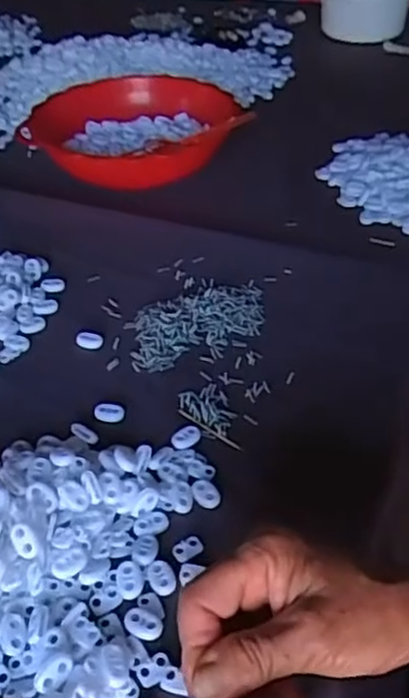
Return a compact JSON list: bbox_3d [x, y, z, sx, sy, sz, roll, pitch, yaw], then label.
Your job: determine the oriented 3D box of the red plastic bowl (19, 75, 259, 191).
[{"bbox_3d":[-0.078,-0.246,0.784,0.234,0.076,0.184,6,42,8],"label":"red plastic bowl"}]

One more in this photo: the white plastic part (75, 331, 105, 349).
[{"bbox_3d":[-0.096,-0.007,0.567,0.022,0.008,0.011,5,42,6],"label":"white plastic part"}]

